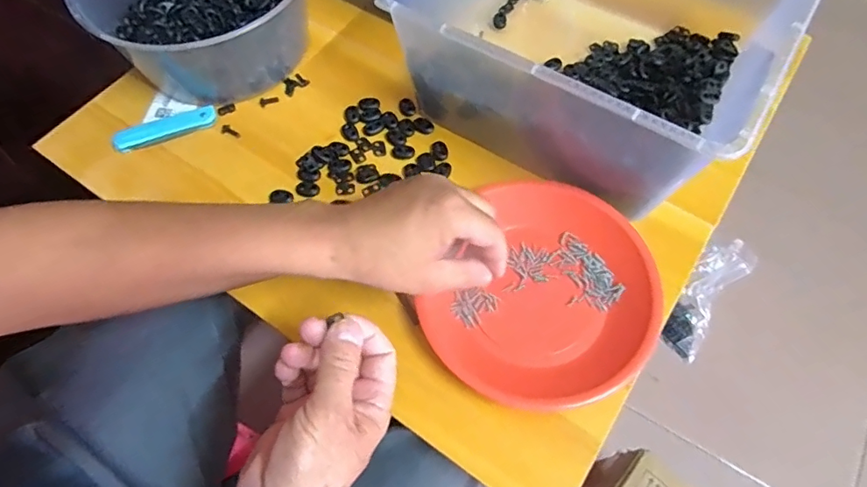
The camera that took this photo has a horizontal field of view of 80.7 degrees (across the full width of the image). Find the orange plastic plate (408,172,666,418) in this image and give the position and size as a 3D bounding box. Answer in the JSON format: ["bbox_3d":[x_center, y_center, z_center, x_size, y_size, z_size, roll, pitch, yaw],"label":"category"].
[{"bbox_3d":[0.088,0.036,0.425,0.184,0.031,0.191,0,63,0],"label":"orange plastic plate"}]

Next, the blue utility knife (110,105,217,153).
[{"bbox_3d":[-0.271,-0.115,0.516,0.101,0.015,0.024,-20,65,-10],"label":"blue utility knife"}]

